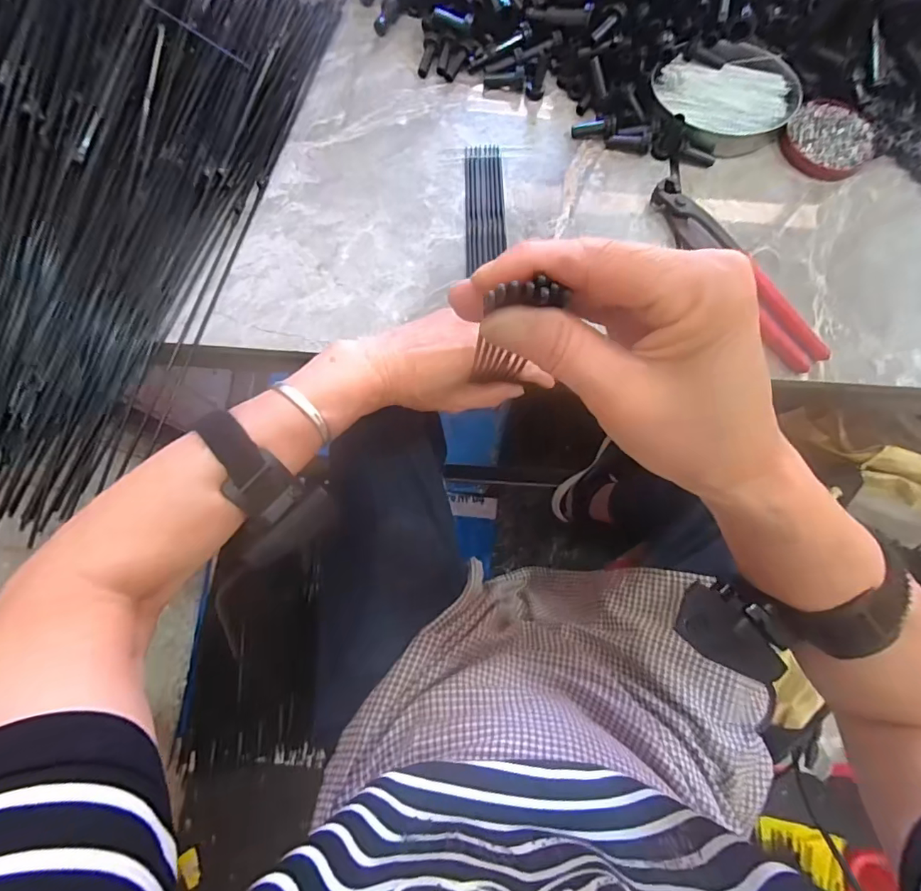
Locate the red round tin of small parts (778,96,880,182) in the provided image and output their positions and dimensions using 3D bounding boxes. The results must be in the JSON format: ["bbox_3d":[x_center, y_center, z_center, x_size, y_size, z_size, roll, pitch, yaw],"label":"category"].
[{"bbox_3d":[0.347,-0.288,0.449,0.076,0.014,0.075,0,76,-2],"label":"red round tin of small parts"}]

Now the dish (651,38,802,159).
[{"bbox_3d":[0.252,-0.329,0.448,0.119,0.031,0.106,-27,78,-8],"label":"dish"}]

